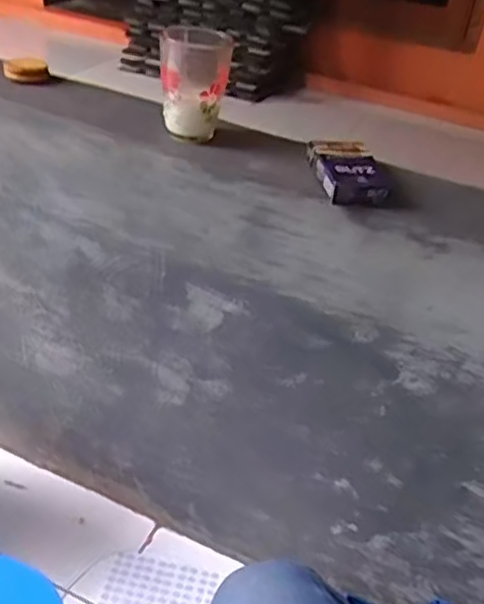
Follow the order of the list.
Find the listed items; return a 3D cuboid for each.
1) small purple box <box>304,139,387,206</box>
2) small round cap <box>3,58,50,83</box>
[{"bbox_3d":[0.095,-0.121,0.616,0.051,0.023,0.100,-3,37,-12],"label":"small purple box"},{"bbox_3d":[-0.241,-0.260,0.759,0.047,0.016,0.047,-9,38,-19],"label":"small round cap"}]

